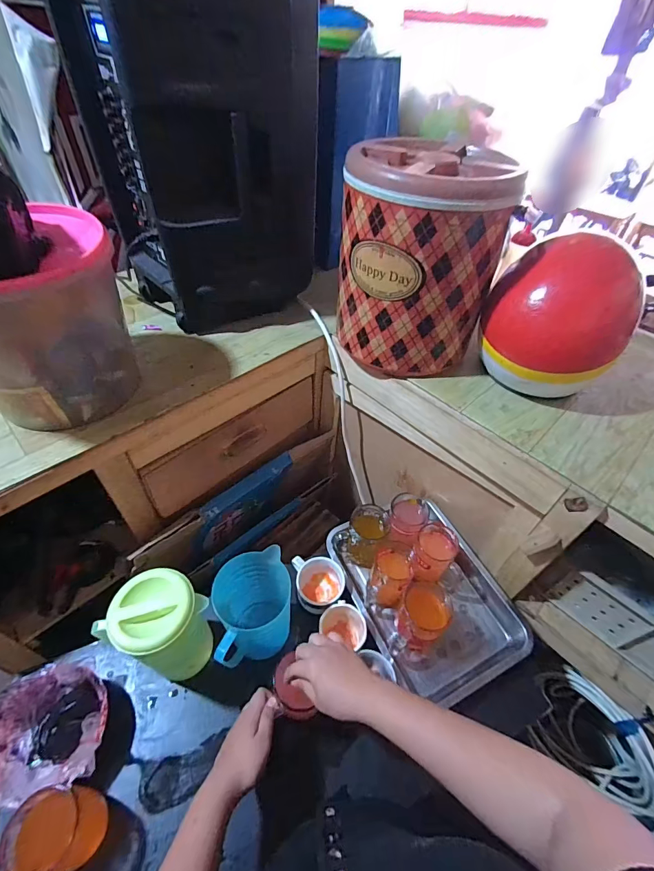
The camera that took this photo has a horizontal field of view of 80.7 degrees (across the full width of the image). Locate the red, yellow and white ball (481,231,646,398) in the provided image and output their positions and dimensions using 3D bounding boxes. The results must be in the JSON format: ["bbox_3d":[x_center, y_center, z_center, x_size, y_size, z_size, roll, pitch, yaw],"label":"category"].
[{"bbox_3d":[0.389,-0.193,0.658,0.203,0.225,0.214,-34,58,-30],"label":"red, yellow and white ball"}]

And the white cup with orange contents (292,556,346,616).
[{"bbox_3d":[-0.013,0.270,0.700,0.084,0.073,0.093,-8,49,-9],"label":"white cup with orange contents"}]

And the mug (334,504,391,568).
[{"bbox_3d":[0.071,0.196,0.749,0.081,0.115,0.077,22,51,17],"label":"mug"}]

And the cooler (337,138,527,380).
[{"bbox_3d":[0.154,-0.300,0.677,0.244,0.302,0.228,11,48,7],"label":"cooler"}]

